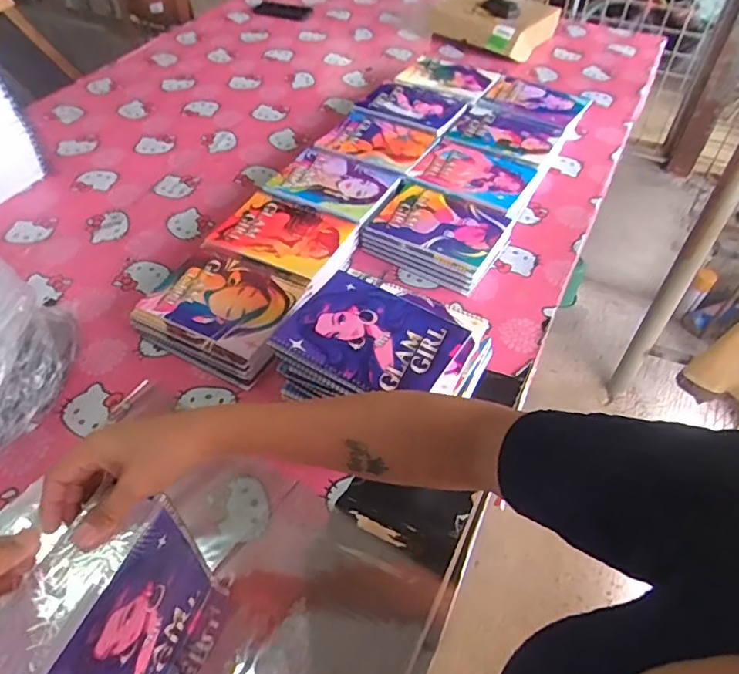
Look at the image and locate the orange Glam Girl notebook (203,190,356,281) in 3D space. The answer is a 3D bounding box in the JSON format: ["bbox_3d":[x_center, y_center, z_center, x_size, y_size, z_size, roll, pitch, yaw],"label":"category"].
[{"bbox_3d":[-0.141,-0.168,0.900,0.191,0.010,0.154,19,50,15],"label":"orange Glam Girl notebook"}]

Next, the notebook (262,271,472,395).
[{"bbox_3d":[0.002,-0.004,0.667,0.191,0.011,0.143,26,52,21],"label":"notebook"}]

